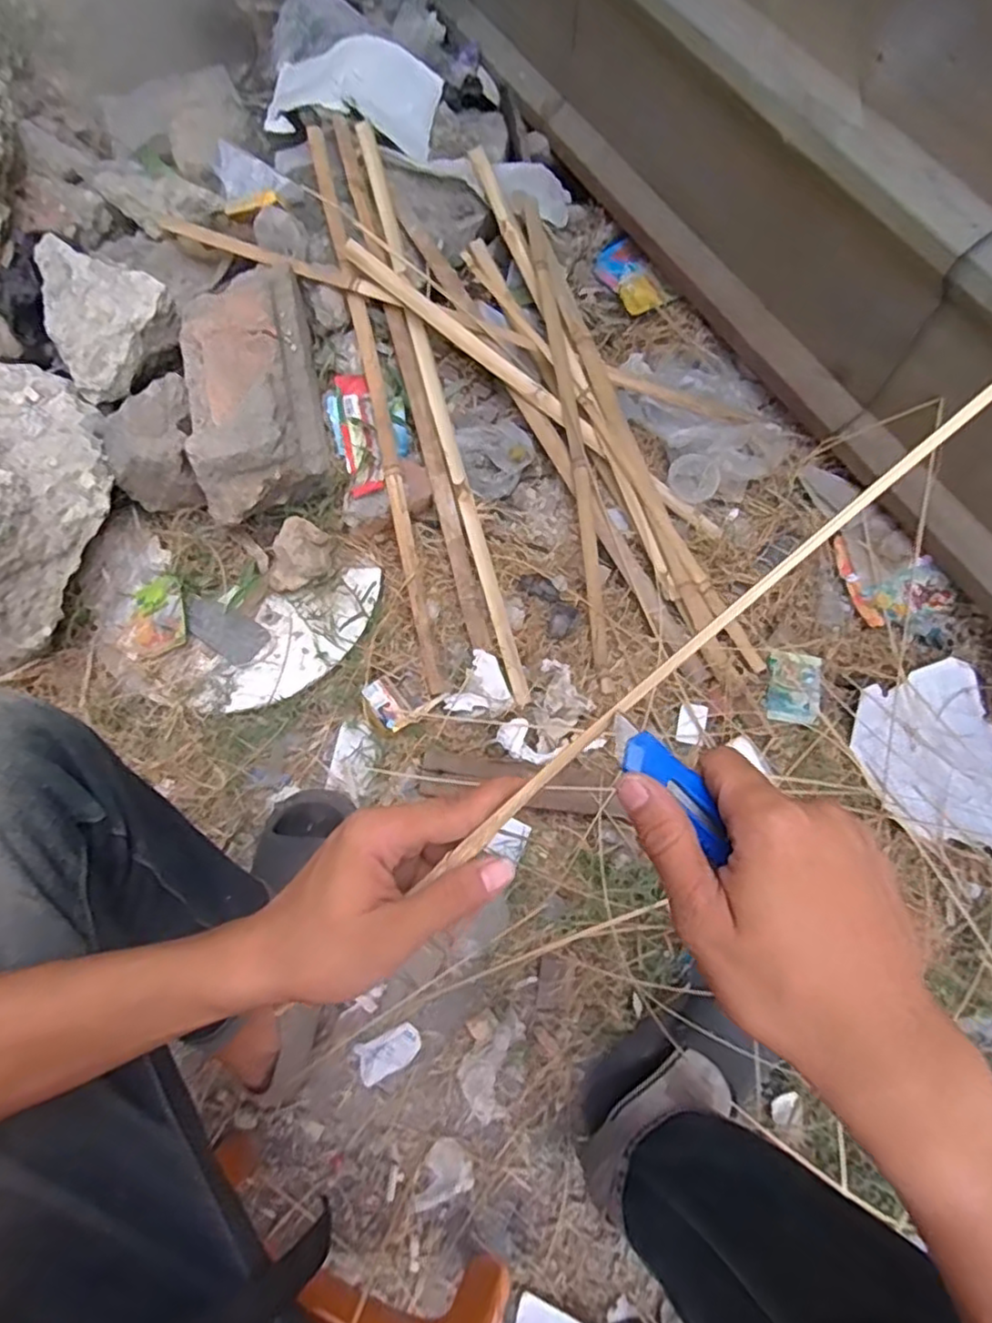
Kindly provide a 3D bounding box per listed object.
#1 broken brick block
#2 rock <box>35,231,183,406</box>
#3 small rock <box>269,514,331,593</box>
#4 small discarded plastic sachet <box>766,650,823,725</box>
[{"bbox_3d":[-0.314,-0.341,0.864,0.146,0.119,0.305,-11,70,-6],"label":"broken brick block"},{"bbox_3d":[-0.539,-0.444,0.878,0.167,0.093,0.162,27,71,8],"label":"rock"},{"bbox_3d":[-0.258,-0.136,0.880,0.069,0.035,0.093,23,71,7],"label":"small rock"},{"bbox_3d":[0.391,0.035,0.874,0.067,0.015,0.092,10,70,2],"label":"small discarded plastic sachet"}]

